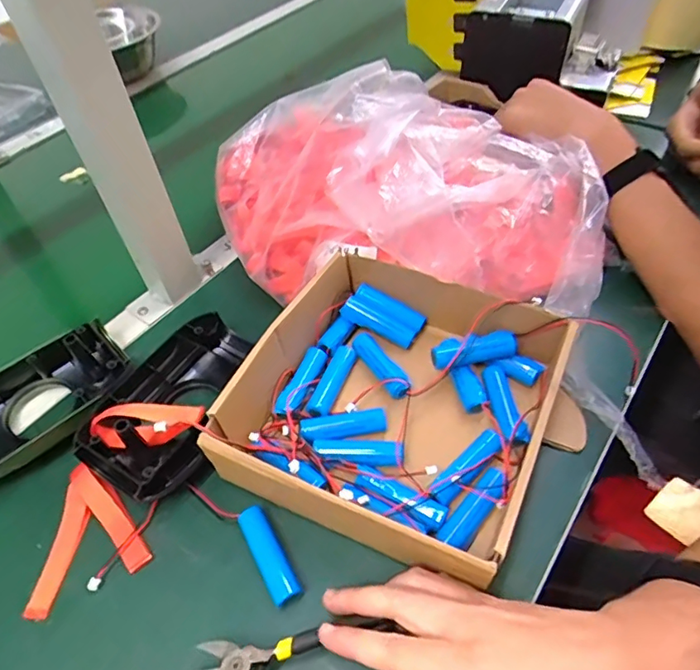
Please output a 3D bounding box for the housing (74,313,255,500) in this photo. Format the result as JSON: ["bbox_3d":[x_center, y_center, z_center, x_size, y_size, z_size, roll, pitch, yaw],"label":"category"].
[{"bbox_3d":[-0.137,0.051,0.425,0.101,0.044,0.161,23,55,23],"label":"housing"}]

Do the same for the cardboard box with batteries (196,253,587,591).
[{"bbox_3d":[0.037,0.052,0.392,0.230,0.071,0.220,20,54,21],"label":"cardboard box with batteries"}]

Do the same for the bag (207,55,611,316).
[{"bbox_3d":[0.044,-0.146,0.493,0.370,0.140,0.216,9,51,13],"label":"bag"}]

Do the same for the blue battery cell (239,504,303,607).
[{"bbox_3d":[-0.055,0.146,0.350,0.019,0.018,0.067,-27,52,-17],"label":"blue battery cell"}]

